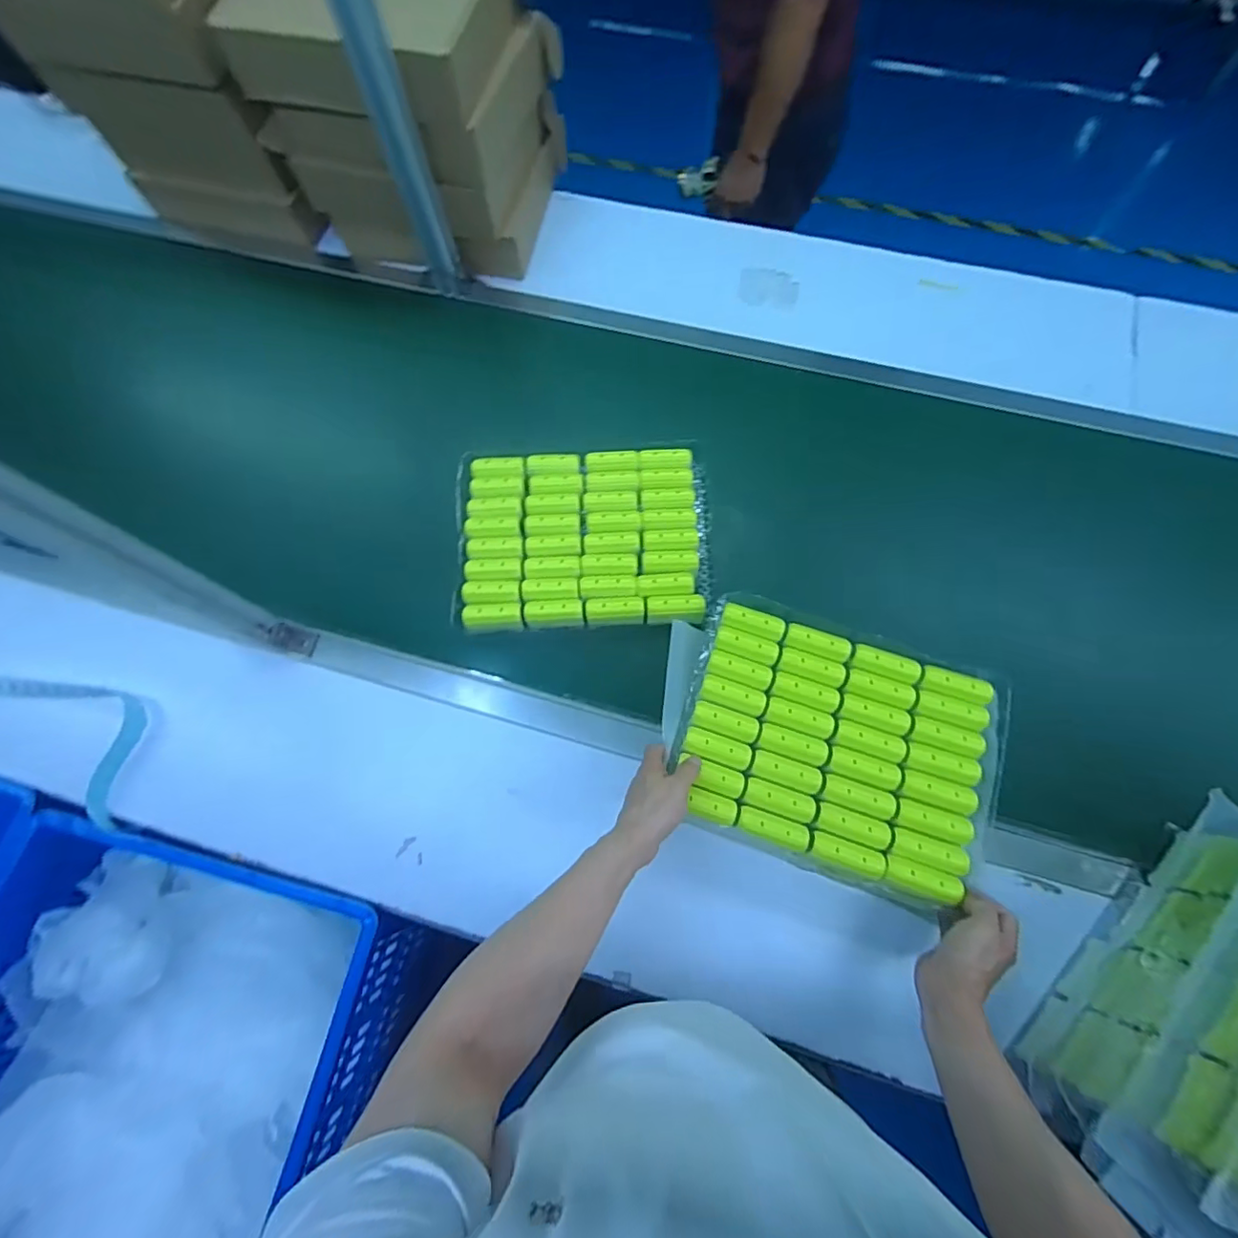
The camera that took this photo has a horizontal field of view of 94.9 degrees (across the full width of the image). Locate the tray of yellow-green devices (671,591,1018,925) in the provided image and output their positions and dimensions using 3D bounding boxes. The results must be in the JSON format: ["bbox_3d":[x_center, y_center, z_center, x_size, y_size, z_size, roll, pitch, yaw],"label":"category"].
[{"bbox_3d":[0.250,0.138,0.648,0.341,0.020,0.271,19,73,8],"label":"tray of yellow-green devices"}]

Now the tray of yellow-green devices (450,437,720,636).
[{"bbox_3d":[-0.049,-0.114,0.807,0.350,0.052,0.267,0,72,2],"label":"tray of yellow-green devices"}]

